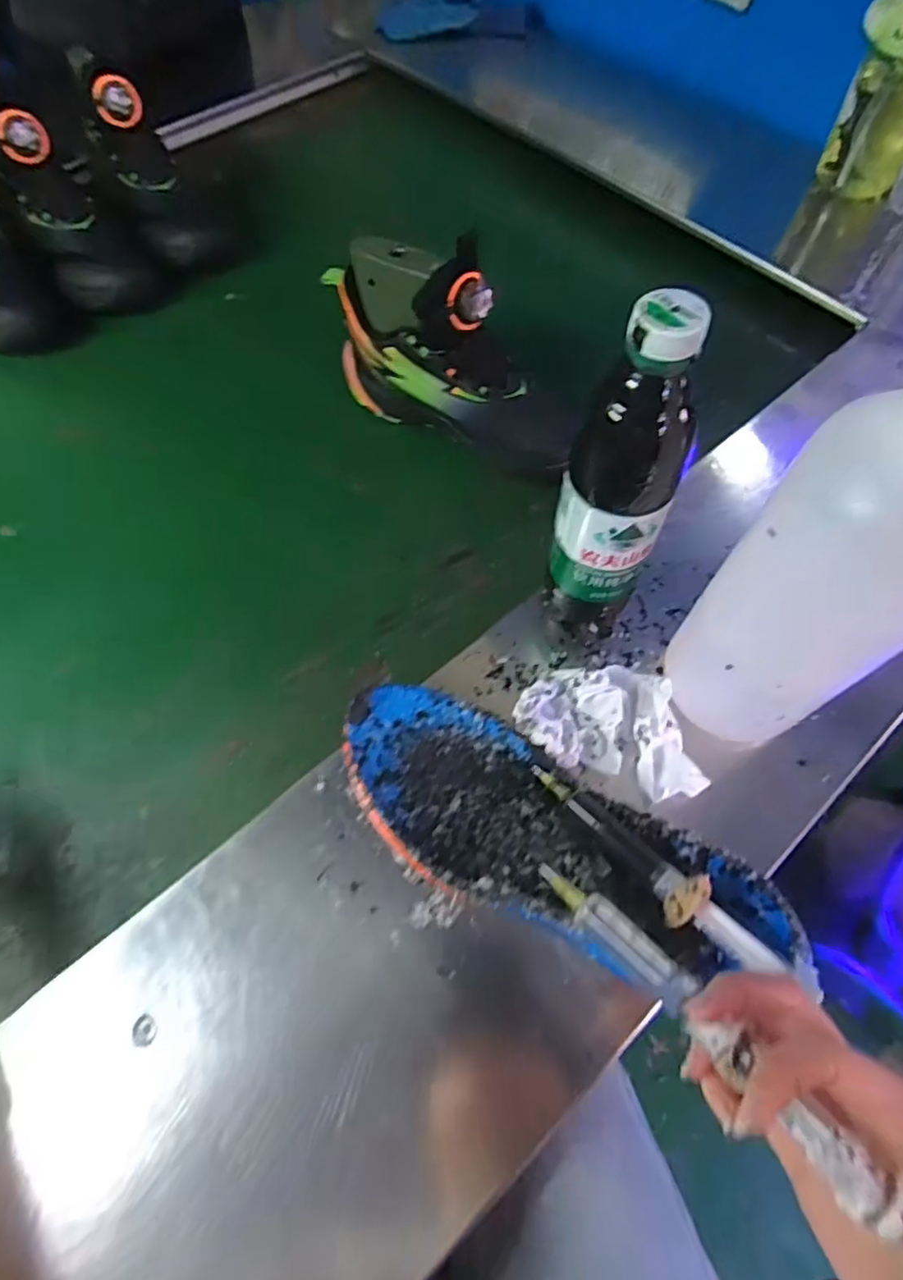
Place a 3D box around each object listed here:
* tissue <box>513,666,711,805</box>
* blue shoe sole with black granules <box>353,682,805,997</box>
[{"bbox_3d":[0.108,0.051,0.410,0.120,0.027,0.081,21,65,9],"label":"tissue"},{"bbox_3d":[0.049,0.116,0.359,0.270,0.036,0.101,31,67,13],"label":"blue shoe sole with black granules"}]

